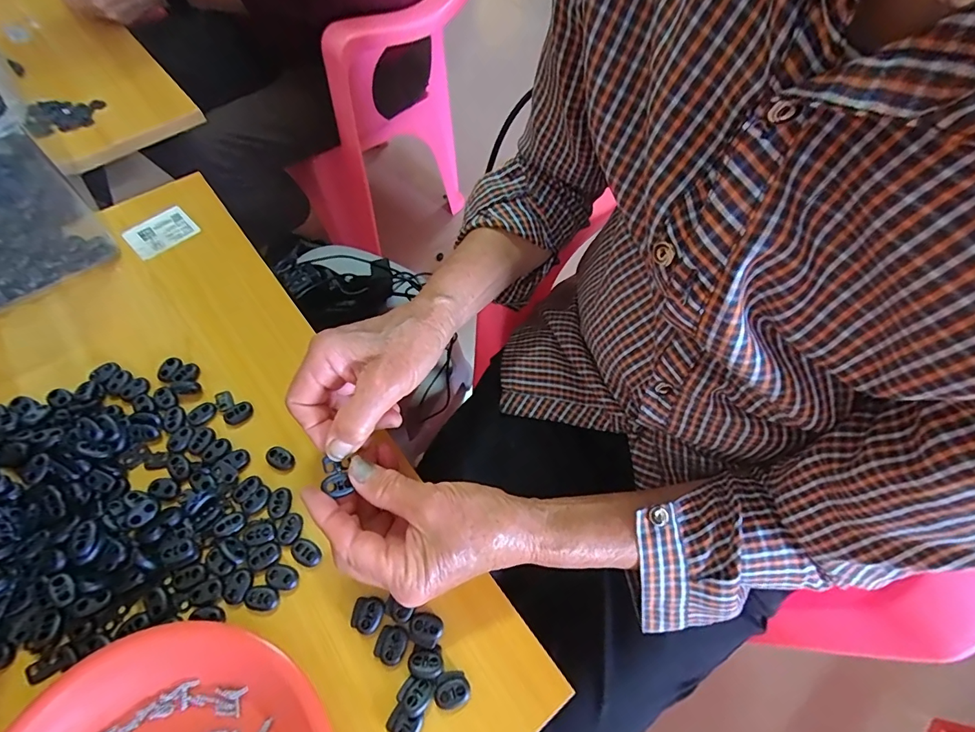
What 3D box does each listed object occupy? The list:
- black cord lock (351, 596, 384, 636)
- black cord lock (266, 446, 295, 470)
[{"bbox_3d":[-0.080,0.164,0.296,0.021,0.004,0.021,9,62,2],"label":"black cord lock"},{"bbox_3d":[-0.159,0.071,0.342,0.022,0.004,0.015,25,64,11],"label":"black cord lock"}]

